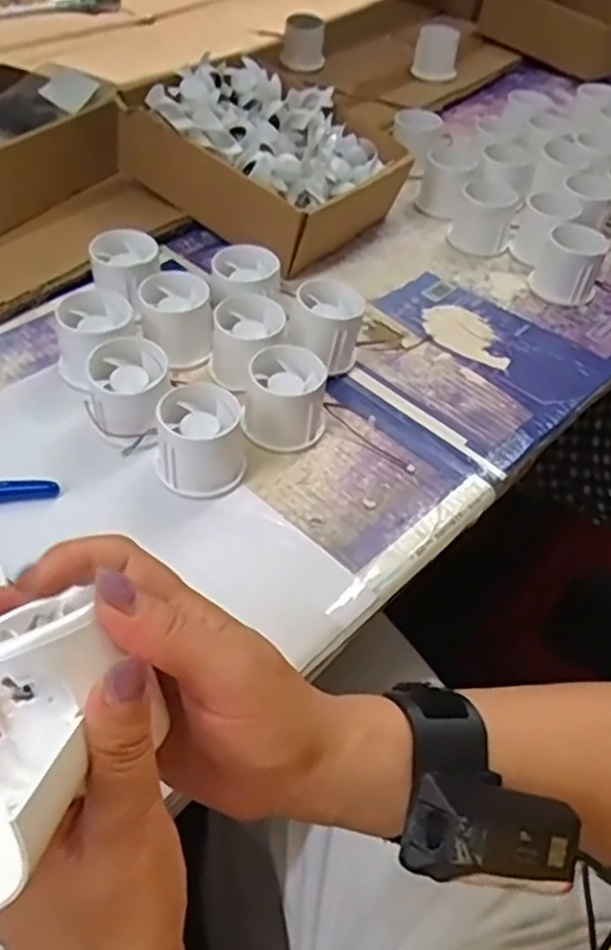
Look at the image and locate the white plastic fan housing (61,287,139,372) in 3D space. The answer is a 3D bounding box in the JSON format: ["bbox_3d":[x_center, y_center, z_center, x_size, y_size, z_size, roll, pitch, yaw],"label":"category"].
[{"bbox_3d":[-0.149,-0.096,0.507,0.059,0.047,0.058,-34,60,-29],"label":"white plastic fan housing"}]

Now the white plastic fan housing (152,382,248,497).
[{"bbox_3d":[-0.068,-0.022,0.457,0.056,0.048,0.054,3,49,-3],"label":"white plastic fan housing"}]

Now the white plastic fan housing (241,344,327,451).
[{"bbox_3d":[-0.013,-0.052,0.484,0.053,0.049,0.050,3,49,-3],"label":"white plastic fan housing"}]

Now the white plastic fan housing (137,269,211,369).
[{"bbox_3d":[-0.095,-0.113,0.528,0.049,0.046,0.060,-2,50,-8],"label":"white plastic fan housing"}]

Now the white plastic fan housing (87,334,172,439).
[{"bbox_3d":[-0.116,-0.052,0.471,0.054,0.050,0.058,-8,51,-12],"label":"white plastic fan housing"}]

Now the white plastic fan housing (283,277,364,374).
[{"bbox_3d":[0.017,-0.111,0.537,0.049,0.053,0.055,14,49,6],"label":"white plastic fan housing"}]

